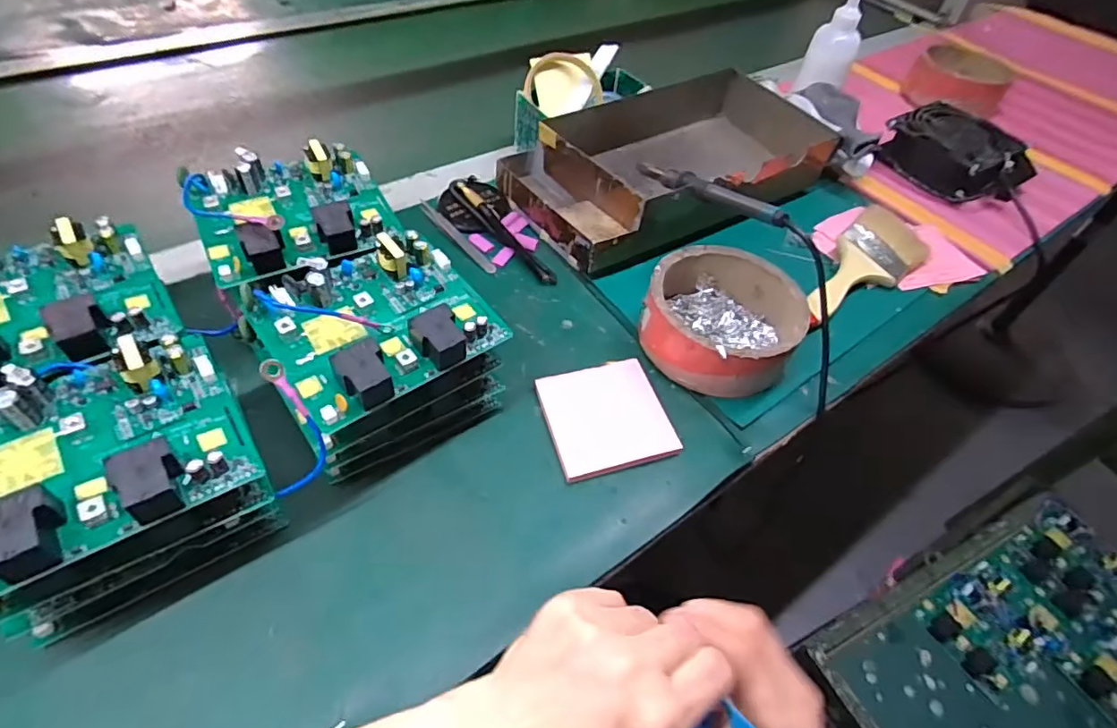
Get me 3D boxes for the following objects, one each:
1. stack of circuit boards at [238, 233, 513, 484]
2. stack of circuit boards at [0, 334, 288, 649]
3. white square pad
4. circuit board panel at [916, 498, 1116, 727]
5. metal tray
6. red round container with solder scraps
[{"bbox_3d":[-0.120,-0.007,0.379,0.140,0.101,0.116,-30,59,-26],"label":"stack of circuit boards"},{"bbox_3d":[-0.242,0.061,0.311,0.131,0.099,0.119,-26,58,-24],"label":"stack of circuit boards"},{"bbox_3d":[0.035,0.038,0.413,0.086,0.007,0.085,-11,52,-14],"label":"white square pad"},{"bbox_3d":[0.692,0.364,0.747,0.335,0.027,0.264,-22,56,-22],"label":"circuit board panel"},{"bbox_3d":[0.119,-0.209,0.584,0.330,0.068,0.184,-27,58,-25],"label":"metal tray"},{"bbox_3d":[0.131,-0.036,0.453,0.118,0.053,0.114,3,50,-3],"label":"red round container with solder scraps"}]

